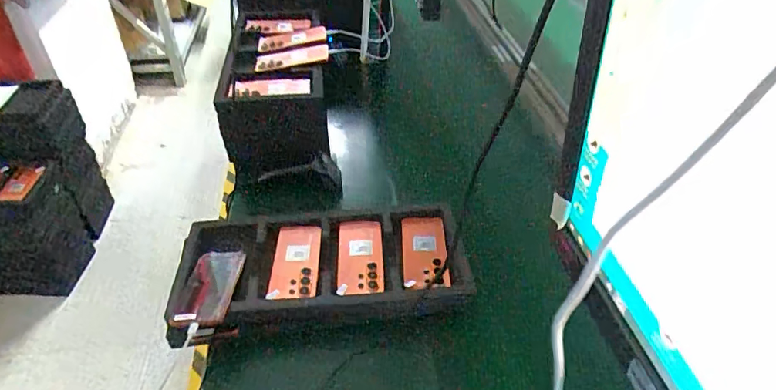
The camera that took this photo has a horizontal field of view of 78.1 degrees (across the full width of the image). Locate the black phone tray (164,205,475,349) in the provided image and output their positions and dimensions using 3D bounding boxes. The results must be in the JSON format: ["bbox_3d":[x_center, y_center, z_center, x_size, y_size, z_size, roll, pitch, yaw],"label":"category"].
[{"bbox_3d":[-0.111,0.124,0.845,0.492,0.052,0.251,-4,41,-9],"label":"black phone tray"}]

